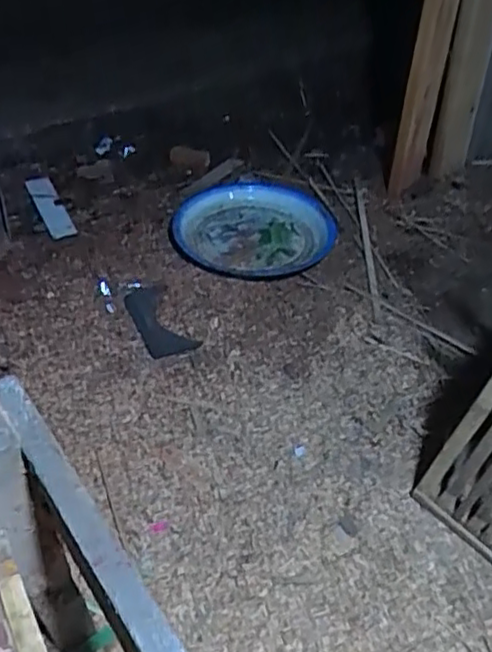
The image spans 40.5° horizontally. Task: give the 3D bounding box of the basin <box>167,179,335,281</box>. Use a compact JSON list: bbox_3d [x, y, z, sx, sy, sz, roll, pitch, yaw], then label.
[{"bbox_3d":[0.021,-0.250,1.715,0.420,0.049,0.386,-7,48,-12],"label":"basin"}]

